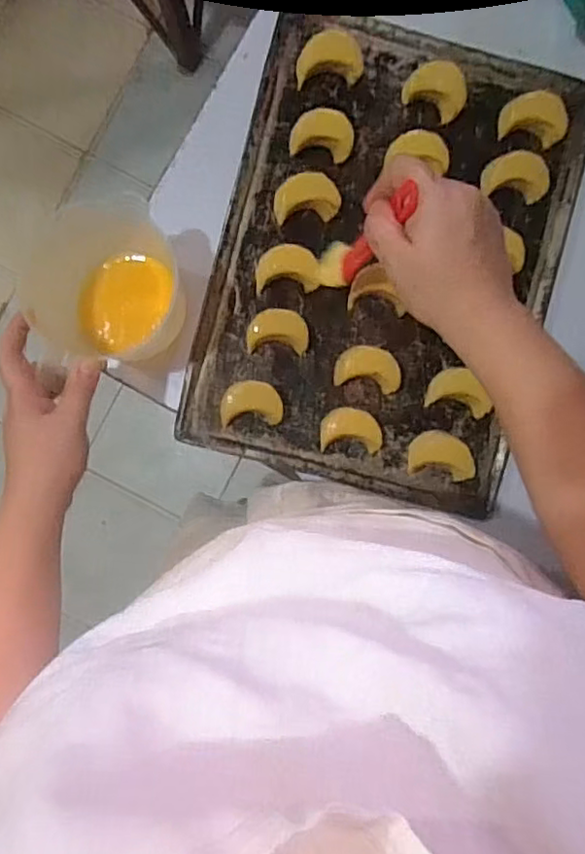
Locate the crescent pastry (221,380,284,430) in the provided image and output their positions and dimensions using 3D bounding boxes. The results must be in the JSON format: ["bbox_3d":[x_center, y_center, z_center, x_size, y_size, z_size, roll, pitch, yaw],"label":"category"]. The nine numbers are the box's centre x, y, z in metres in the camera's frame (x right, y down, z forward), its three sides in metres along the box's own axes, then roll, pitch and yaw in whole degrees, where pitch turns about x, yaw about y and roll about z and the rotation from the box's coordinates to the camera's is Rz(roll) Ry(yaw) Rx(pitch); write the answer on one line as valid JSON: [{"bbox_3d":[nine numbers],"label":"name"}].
[{"bbox_3d":[-0.040,-0.023,0.607,0.059,0.017,0.042,1,91,0],"label":"crescent pastry"}]

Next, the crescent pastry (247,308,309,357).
[{"bbox_3d":[-0.014,-0.093,0.609,0.059,0.019,0.041,6,91,0],"label":"crescent pastry"}]

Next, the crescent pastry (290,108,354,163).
[{"bbox_3d":[0.029,-0.286,0.608,0.060,0.038,0.033,9,91,0],"label":"crescent pastry"}]

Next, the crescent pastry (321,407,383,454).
[{"bbox_3d":[0.058,0.003,0.614,0.059,0.019,0.042,4,91,0],"label":"crescent pastry"}]

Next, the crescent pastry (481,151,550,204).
[{"bbox_3d":[0.222,-0.249,0.614,0.061,0.019,0.045,8,91,0],"label":"crescent pastry"}]

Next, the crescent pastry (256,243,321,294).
[{"bbox_3d":[-0.005,-0.155,0.606,0.060,0.025,0.043,2,91,0],"label":"crescent pastry"}]

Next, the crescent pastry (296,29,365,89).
[{"bbox_3d":[0.037,-0.360,0.607,0.063,0.025,0.040,0,91,0],"label":"crescent pastry"}]

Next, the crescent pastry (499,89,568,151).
[{"bbox_3d":[0.241,-0.307,0.620,0.064,0.023,0.045,15,91,-1],"label":"crescent pastry"}]

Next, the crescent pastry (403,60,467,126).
[{"bbox_3d":[0.143,-0.333,0.611,0.060,0.025,0.042,27,91,-1],"label":"crescent pastry"}]

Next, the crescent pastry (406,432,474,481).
[{"bbox_3d":[0.148,0.028,0.615,0.061,0.029,0.044,10,91,0],"label":"crescent pastry"}]

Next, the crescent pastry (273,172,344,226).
[{"bbox_3d":[0.014,-0.225,0.610,0.064,0.026,0.041,-6,91,0],"label":"crescent pastry"}]

